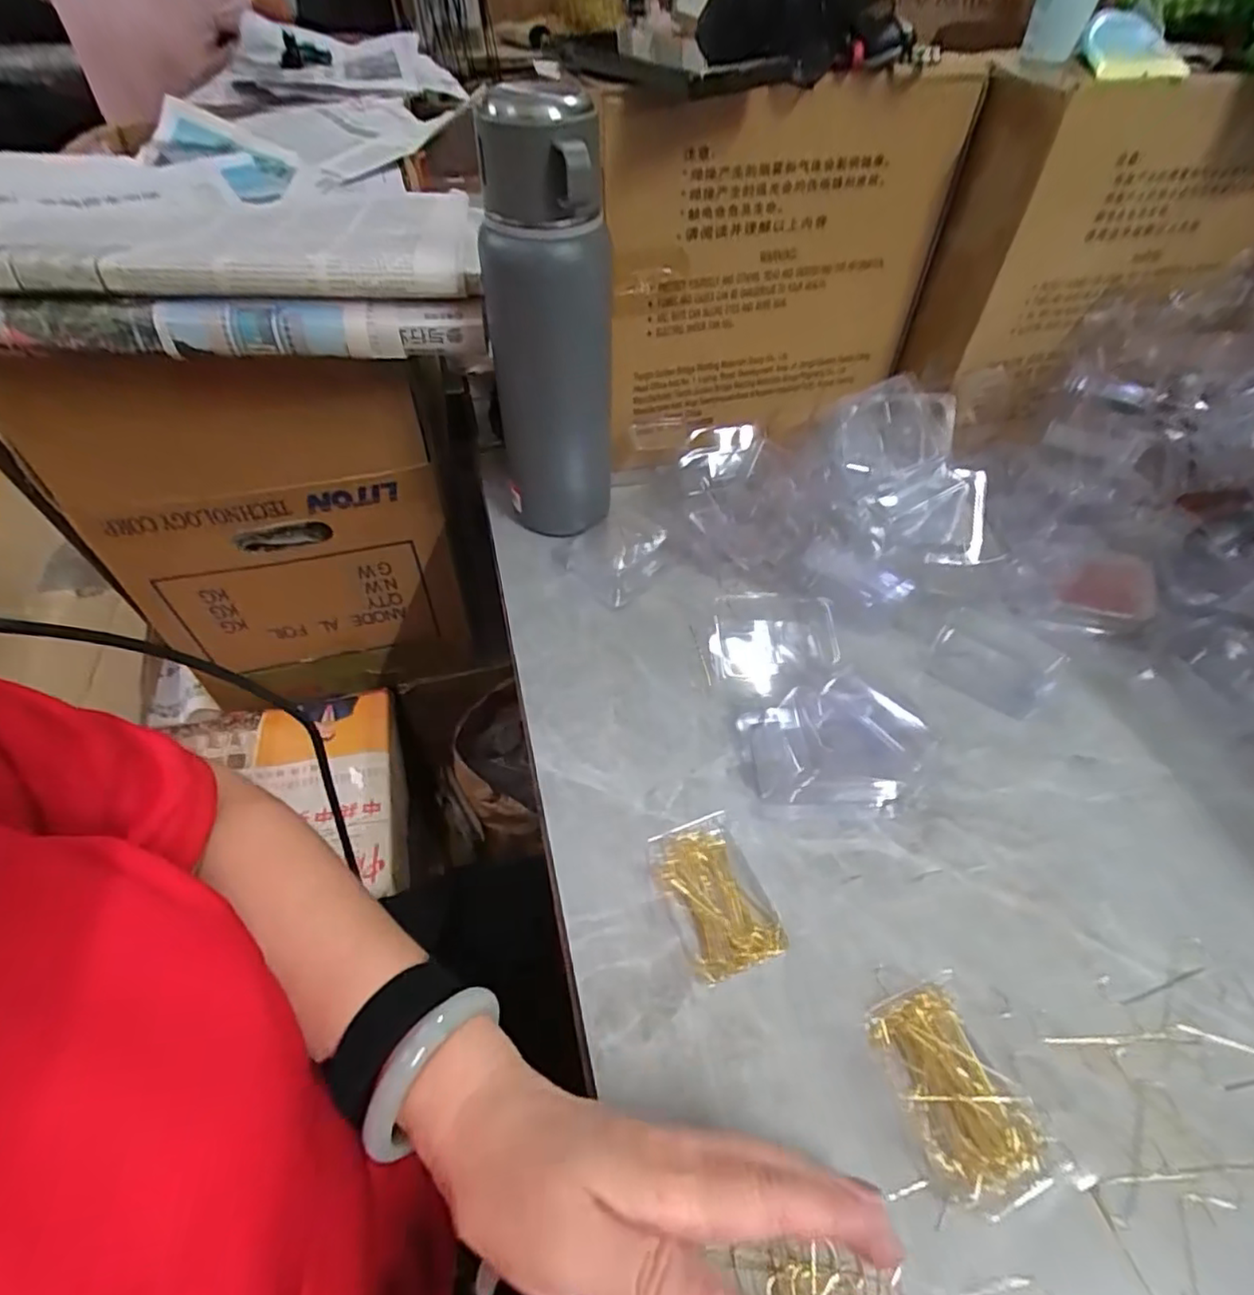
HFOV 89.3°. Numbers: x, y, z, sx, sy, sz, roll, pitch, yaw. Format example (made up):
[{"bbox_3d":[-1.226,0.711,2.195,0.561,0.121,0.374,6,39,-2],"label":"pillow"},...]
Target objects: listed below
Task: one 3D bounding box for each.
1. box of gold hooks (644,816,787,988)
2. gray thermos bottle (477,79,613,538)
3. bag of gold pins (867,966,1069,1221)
[{"bbox_3d":[0.047,0.130,0.335,0.053,0.011,0.077,-17,52,-15],"label":"box of gold hooks"},{"bbox_3d":[-0.054,-0.204,0.437,0.079,0.269,0.085,-5,50,-6],"label":"gray thermos bottle"},{"bbox_3d":[0.144,0.194,0.278,0.050,0.015,0.079,-15,52,-14],"label":"bag of gold pins"}]

